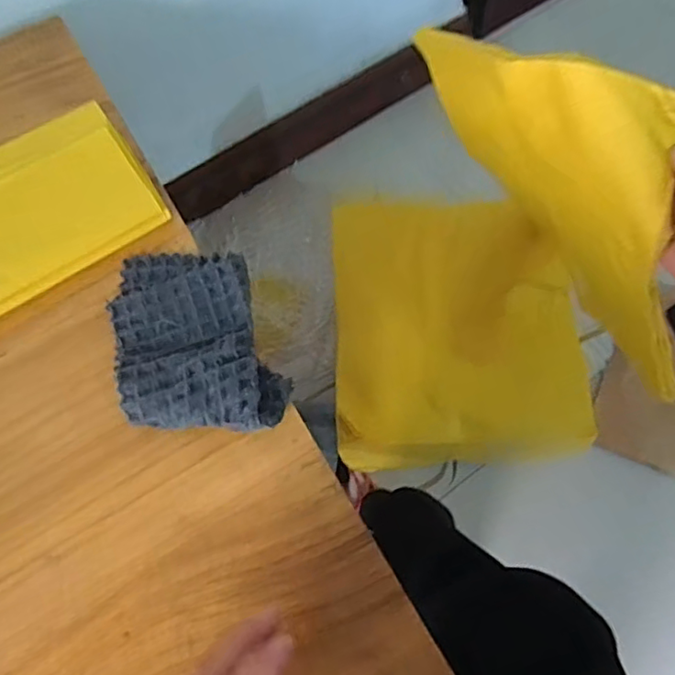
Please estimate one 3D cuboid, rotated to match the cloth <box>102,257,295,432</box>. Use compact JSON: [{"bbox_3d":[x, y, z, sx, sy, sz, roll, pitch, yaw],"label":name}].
[{"bbox_3d":[-0.104,0.000,0.424,0.104,0.026,0.156,-18,70,-5],"label":"cloth"}]

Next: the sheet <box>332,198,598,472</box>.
[{"bbox_3d":[0.149,-0.010,0.723,0.297,0.088,0.298,-2,69,1],"label":"sheet"}]

